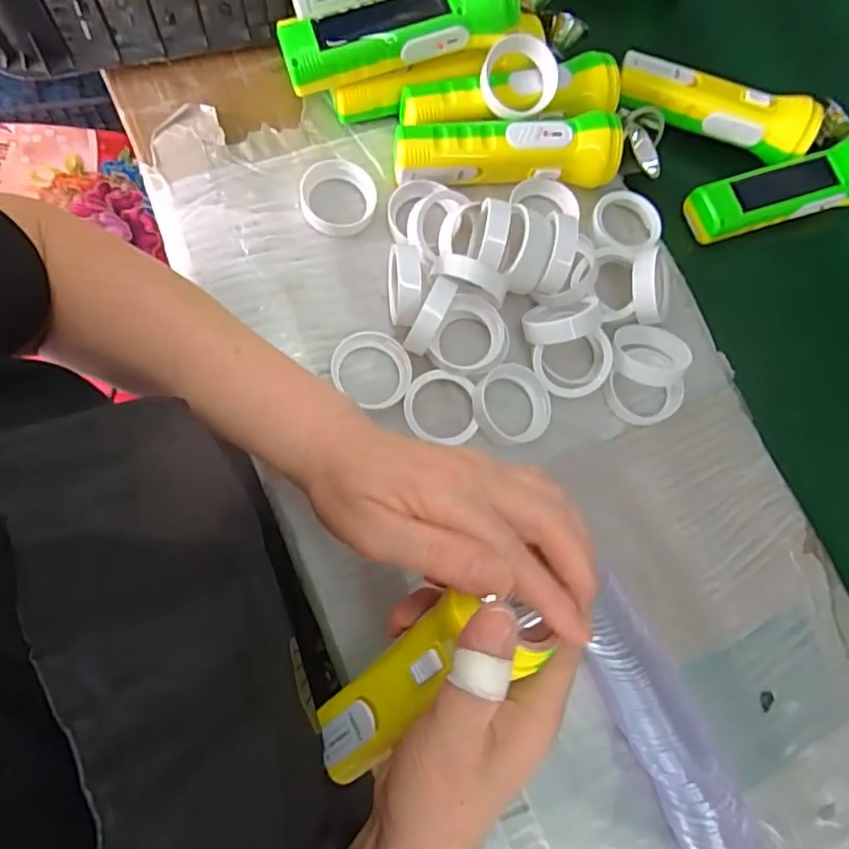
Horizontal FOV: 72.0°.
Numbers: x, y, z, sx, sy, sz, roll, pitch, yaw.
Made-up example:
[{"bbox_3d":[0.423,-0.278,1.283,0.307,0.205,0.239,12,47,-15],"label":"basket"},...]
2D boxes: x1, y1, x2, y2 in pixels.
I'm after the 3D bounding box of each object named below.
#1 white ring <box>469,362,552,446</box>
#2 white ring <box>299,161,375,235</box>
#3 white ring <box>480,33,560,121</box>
[{"bbox_3d":[0.059,-0.013,0.389,0.052,0.013,0.051,-15,79,-12],"label":"white ring"},{"bbox_3d":[-0.062,-0.166,0.420,0.053,0.011,0.054,2,76,-8],"label":"white ring"},{"bbox_3d":[0.070,-0.247,0.415,0.054,0.018,0.054,0,91,-15],"label":"white ring"}]

